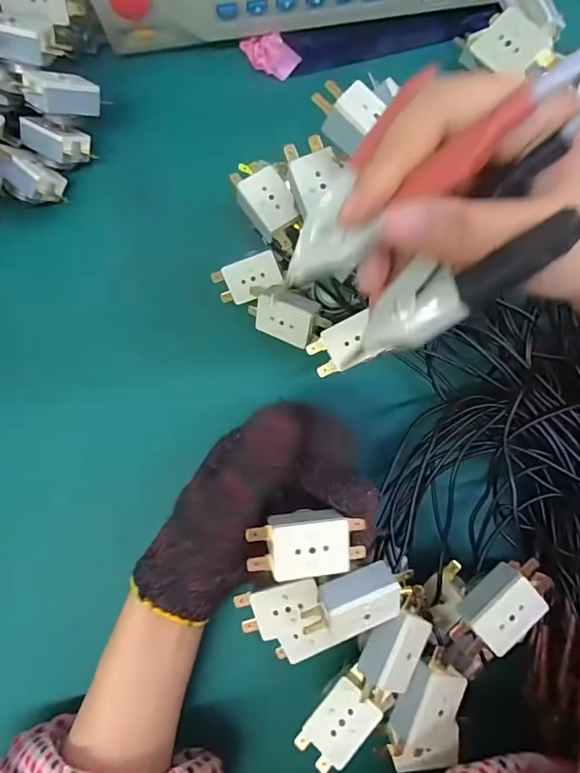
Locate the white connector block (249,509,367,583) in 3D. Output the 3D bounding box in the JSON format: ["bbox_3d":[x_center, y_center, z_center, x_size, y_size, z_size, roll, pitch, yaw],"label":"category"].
[{"bbox_3d":[0.009,0.080,0.227,0.055,0.016,0.028,-3,85,-1],"label":"white connector block"}]

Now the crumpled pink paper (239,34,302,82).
[{"bbox_3d":[-0.015,-0.245,0.337,0.044,0.022,0.018,14,85,0],"label":"crumpled pink paper"}]

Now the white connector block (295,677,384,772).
[{"bbox_3d":[0.025,0.183,0.244,0.026,0.010,0.048,37,90,22],"label":"white connector block"}]

